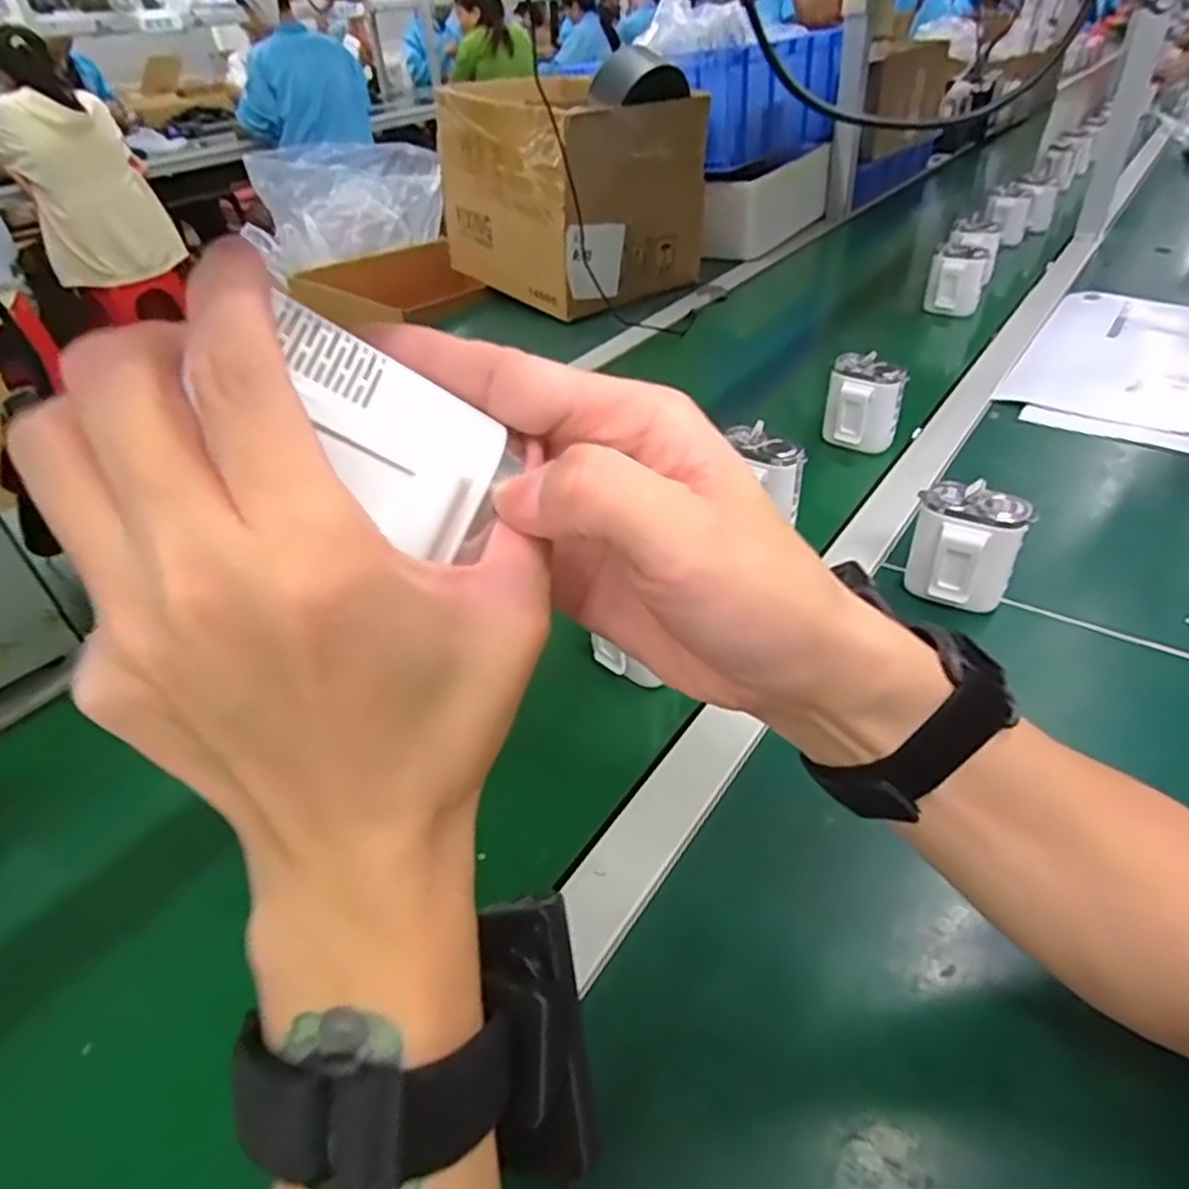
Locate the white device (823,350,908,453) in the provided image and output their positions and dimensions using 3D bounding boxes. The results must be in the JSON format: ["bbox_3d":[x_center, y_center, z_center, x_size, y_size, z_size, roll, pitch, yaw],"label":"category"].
[{"bbox_3d":[0.267,-0.190,0.735,0.067,0.088,0.048,27,50,34],"label":"white device"}]

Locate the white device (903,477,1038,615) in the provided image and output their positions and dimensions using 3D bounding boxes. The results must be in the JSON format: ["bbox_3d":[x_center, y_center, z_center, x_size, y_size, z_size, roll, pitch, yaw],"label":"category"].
[{"bbox_3d":[0.260,-0.033,0.524,0.068,0.082,0.040,16,44,25],"label":"white device"}]

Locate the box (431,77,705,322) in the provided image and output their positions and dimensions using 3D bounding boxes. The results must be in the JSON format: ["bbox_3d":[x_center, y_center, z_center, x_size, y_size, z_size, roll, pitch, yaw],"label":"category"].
[{"bbox_3d":[-0.035,-0.637,1.169,0.275,0.258,0.360,-30,45,-26],"label":"box"}]

